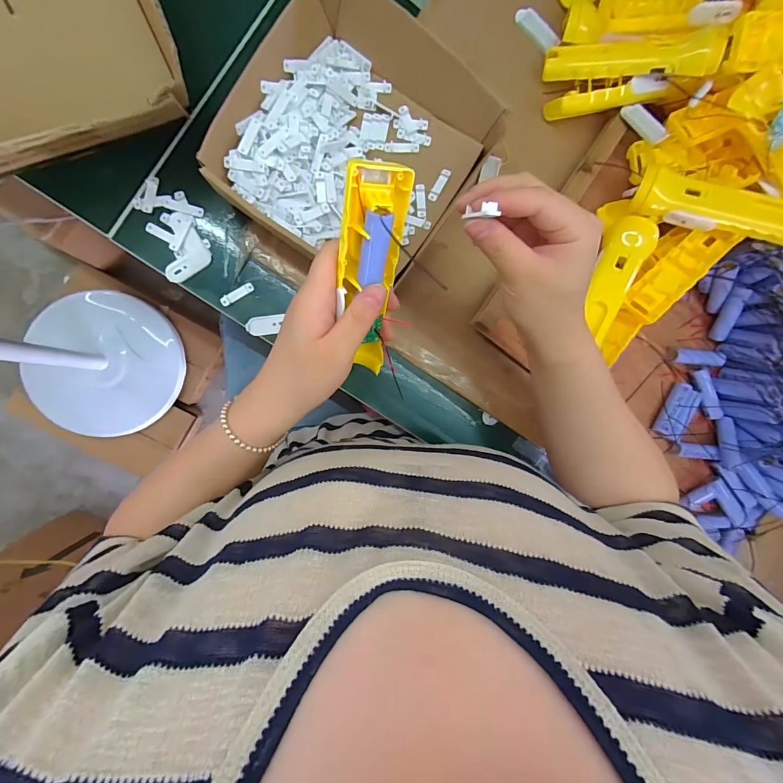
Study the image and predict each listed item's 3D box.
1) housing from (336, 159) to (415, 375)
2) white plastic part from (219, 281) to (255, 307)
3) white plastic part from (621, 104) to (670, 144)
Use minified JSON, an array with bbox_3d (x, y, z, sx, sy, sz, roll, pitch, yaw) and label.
[{"bbox_3d":[-0.015,-0.074,0.275,0.044,0.027,0.157,-1,133,-9],"label":"housing"},{"bbox_3d":[-0.168,-0.106,0.410,0.039,0.004,0.012,-34,97,-6],"label":"white plastic part"},{"bbox_3d":[0.275,-0.294,0.414,0.022,0.007,0.056,-37,79,-6],"label":"white plastic part"}]

